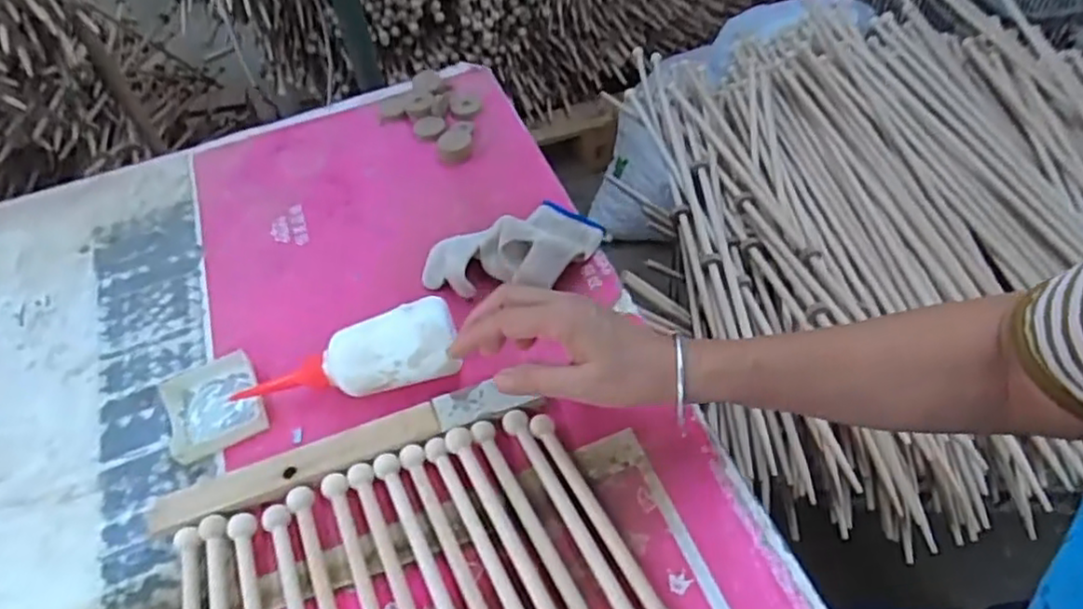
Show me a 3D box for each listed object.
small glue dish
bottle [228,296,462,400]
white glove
[{"bbox_3d":[-0.267,0.081,0.564,0.075,0.018,0.085,-21,51,-13],"label":"small glue dish"},{"bbox_3d":[-0.149,0.047,0.548,0.173,0.047,0.049,-17,49,9],"label":"bottle"},{"bbox_3d":[-0.022,-0.046,0.620,0.159,0.055,0.093,-23,52,-15],"label":"white glove"}]

